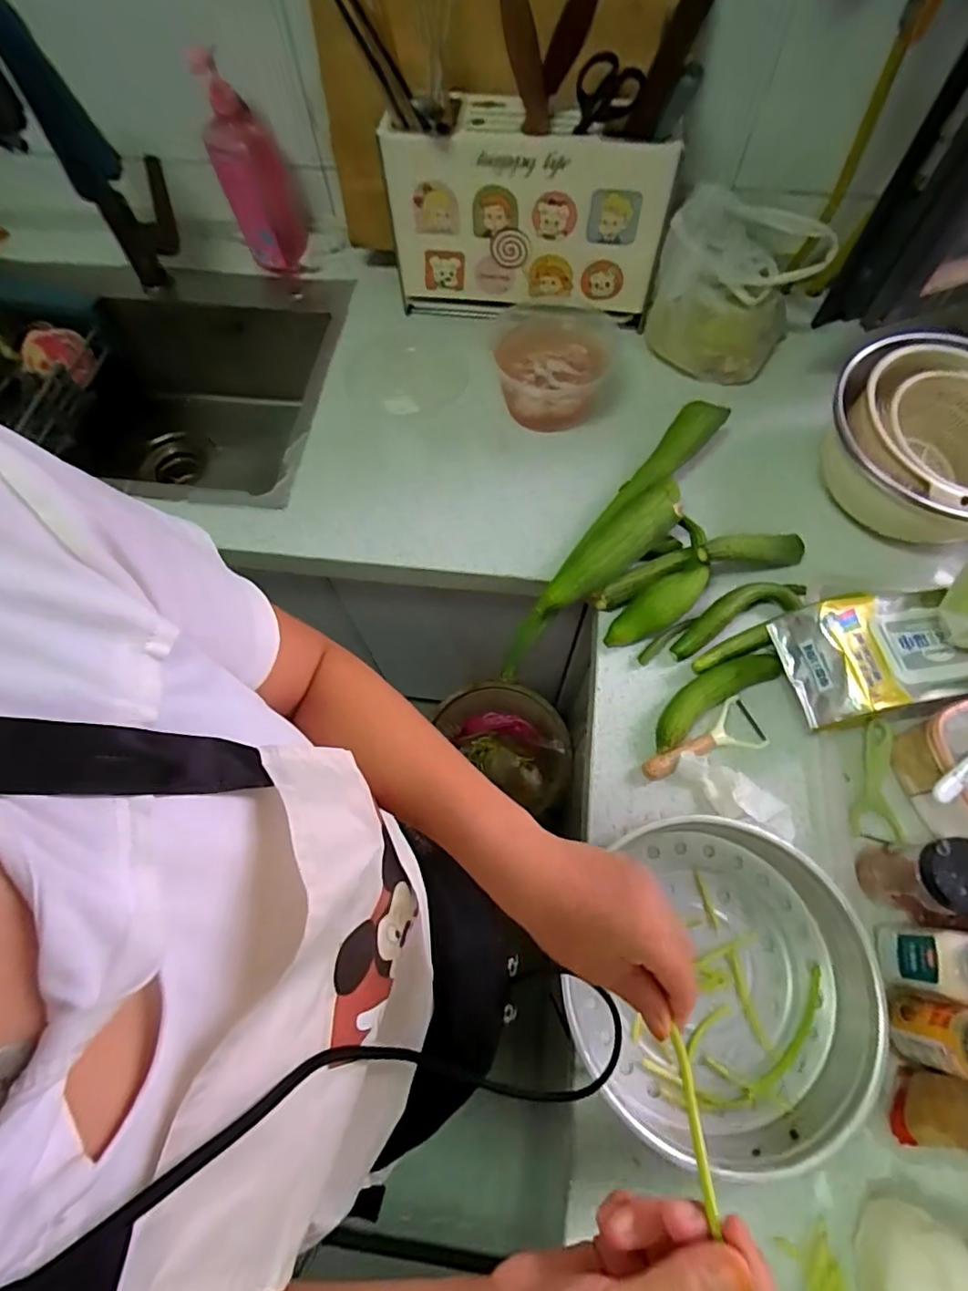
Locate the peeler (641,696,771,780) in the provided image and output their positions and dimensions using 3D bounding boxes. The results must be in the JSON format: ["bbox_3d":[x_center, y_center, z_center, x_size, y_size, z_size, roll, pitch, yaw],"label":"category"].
[{"bbox_3d":[0.232,0.104,0.598,0.137,0.024,0.058,-25,69,-8],"label":"peeler"}]

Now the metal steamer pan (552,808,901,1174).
[{"bbox_3d":[0.199,0.291,0.499,0.253,0.066,0.257,-3,68,0],"label":"metal steamer pan"}]

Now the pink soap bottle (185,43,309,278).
[{"bbox_3d":[-0.325,-0.668,0.806,0.099,0.281,0.085,-20,68,-6],"label":"pink soap bottle"}]

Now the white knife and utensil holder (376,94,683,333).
[{"bbox_3d":[0.051,-0.554,0.760,0.353,0.222,0.065,4,68,3],"label":"white knife and utensil holder"}]

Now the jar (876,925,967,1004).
[{"bbox_3d":[0.388,0.267,0.477,0.050,0.113,0.051,-1,68,2],"label":"jar"}]

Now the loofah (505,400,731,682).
[{"bbox_3d":[0.117,-0.083,0.641,0.275,0.072,0.059,-41,72,-14],"label":"loofah"}]

